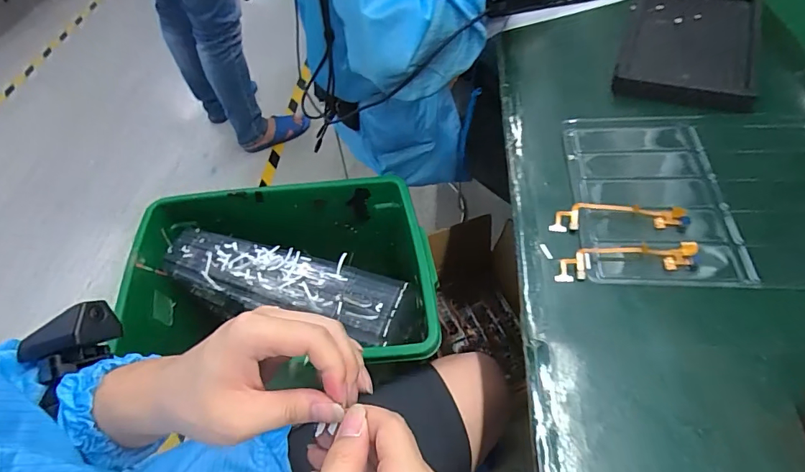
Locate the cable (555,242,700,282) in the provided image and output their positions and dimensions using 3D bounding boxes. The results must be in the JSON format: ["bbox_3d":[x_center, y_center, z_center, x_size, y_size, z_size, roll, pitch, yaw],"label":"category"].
[{"bbox_3d":[0.208,0.023,0.402,0.131,0.007,0.030,-4,53,1],"label":"cable"}]

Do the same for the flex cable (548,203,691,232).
[{"bbox_3d":[0.213,-0.021,0.431,0.131,0.010,0.031,-1,53,3],"label":"flex cable"}]

